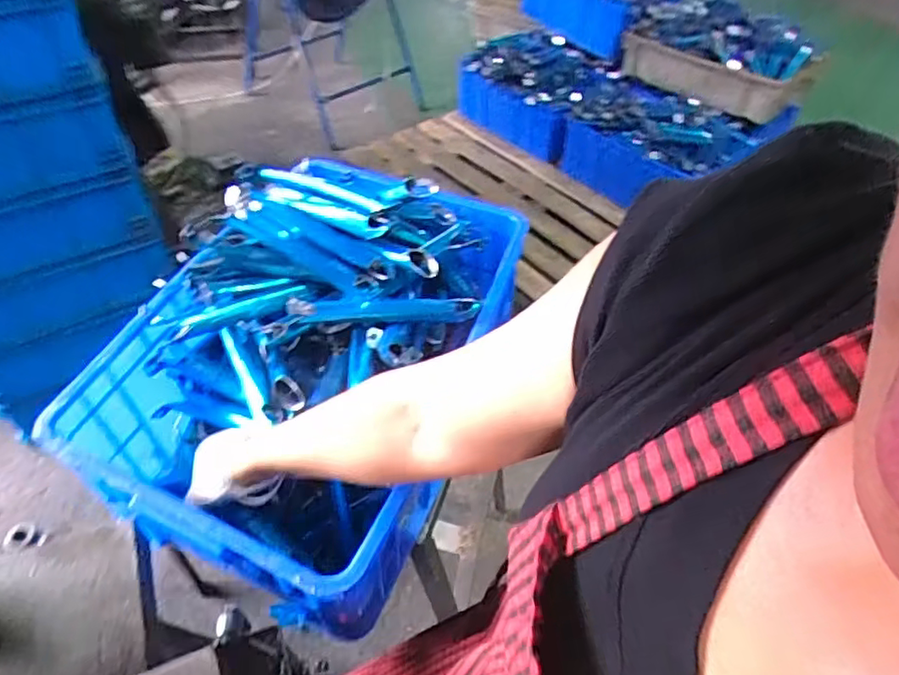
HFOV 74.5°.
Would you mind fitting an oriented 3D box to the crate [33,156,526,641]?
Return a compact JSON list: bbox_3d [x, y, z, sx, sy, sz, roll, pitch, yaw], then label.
[{"bbox_3d":[-0.148,-0.003,0.677,0.344,0.216,0.497,20,50,13],"label":"crate"}]

